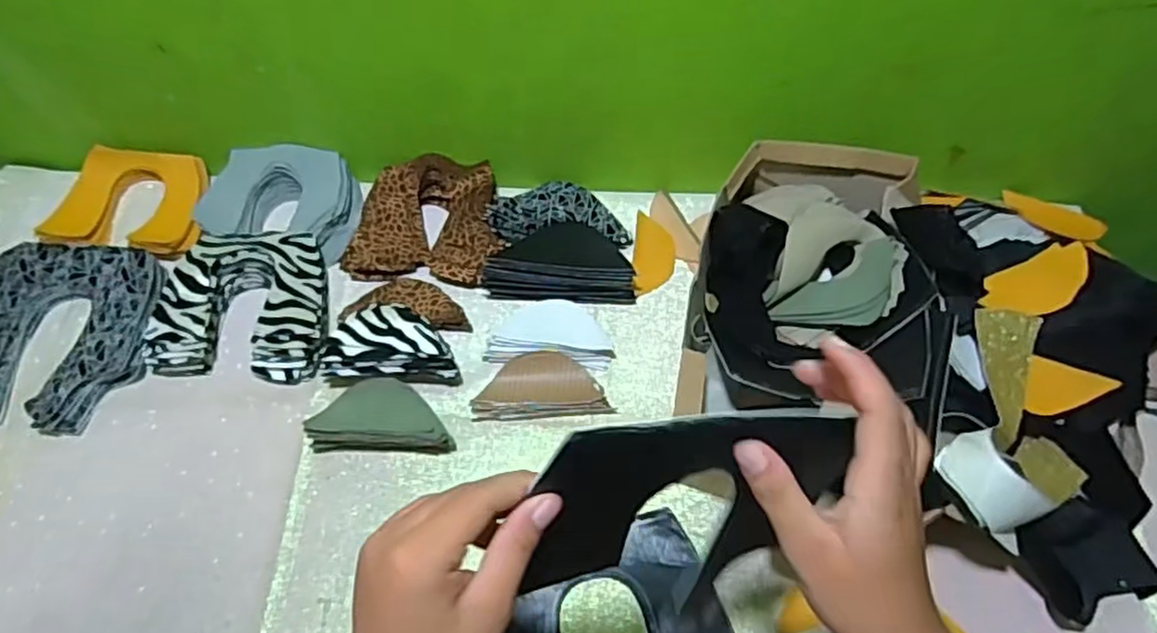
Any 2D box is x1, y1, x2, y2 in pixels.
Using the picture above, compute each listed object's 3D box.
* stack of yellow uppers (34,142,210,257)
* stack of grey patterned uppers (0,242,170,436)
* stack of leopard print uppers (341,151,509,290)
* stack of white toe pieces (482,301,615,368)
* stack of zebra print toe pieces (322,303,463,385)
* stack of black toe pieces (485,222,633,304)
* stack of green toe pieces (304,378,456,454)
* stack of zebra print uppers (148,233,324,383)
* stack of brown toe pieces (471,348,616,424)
[{"bbox_3d":[-0.474,-0.122,0.752,0.158,0.034,0.124,8,59,4],"label":"stack of yellow uppers"},{"bbox_3d":[-0.506,0.017,0.676,0.201,0.043,0.190,2,58,0],"label":"stack of grey patterned uppers"},{"bbox_3d":[-0.158,-0.107,0.732,0.158,0.042,0.138,6,58,3],"label":"stack of leopard print uppers"},{"bbox_3d":[-0.027,0.010,0.680,0.118,0.022,0.077,0,58,-1],"label":"stack of white toe pieces"},{"bbox_3d":[-0.175,0.027,0.645,0.126,0.049,0.061,2,58,0],"label":"stack of zebra print toe pieces"},{"bbox_3d":[-0.018,-0.059,0.712,0.149,0.042,0.086,2,58,1],"label":"stack of black toe pieces"},{"bbox_3d":[-0.172,0.092,0.620,0.119,0.052,0.054,5,58,2],"label":"stack of green toe pieces"},{"bbox_3d":[-0.321,-0.011,0.683,0.157,0.047,0.146,0,58,-1],"label":"stack of zebra print uppers"},{"bbox_3d":[-0.034,0.064,0.649,0.123,0.023,0.057,-2,58,-2],"label":"stack of brown toe pieces"}]

